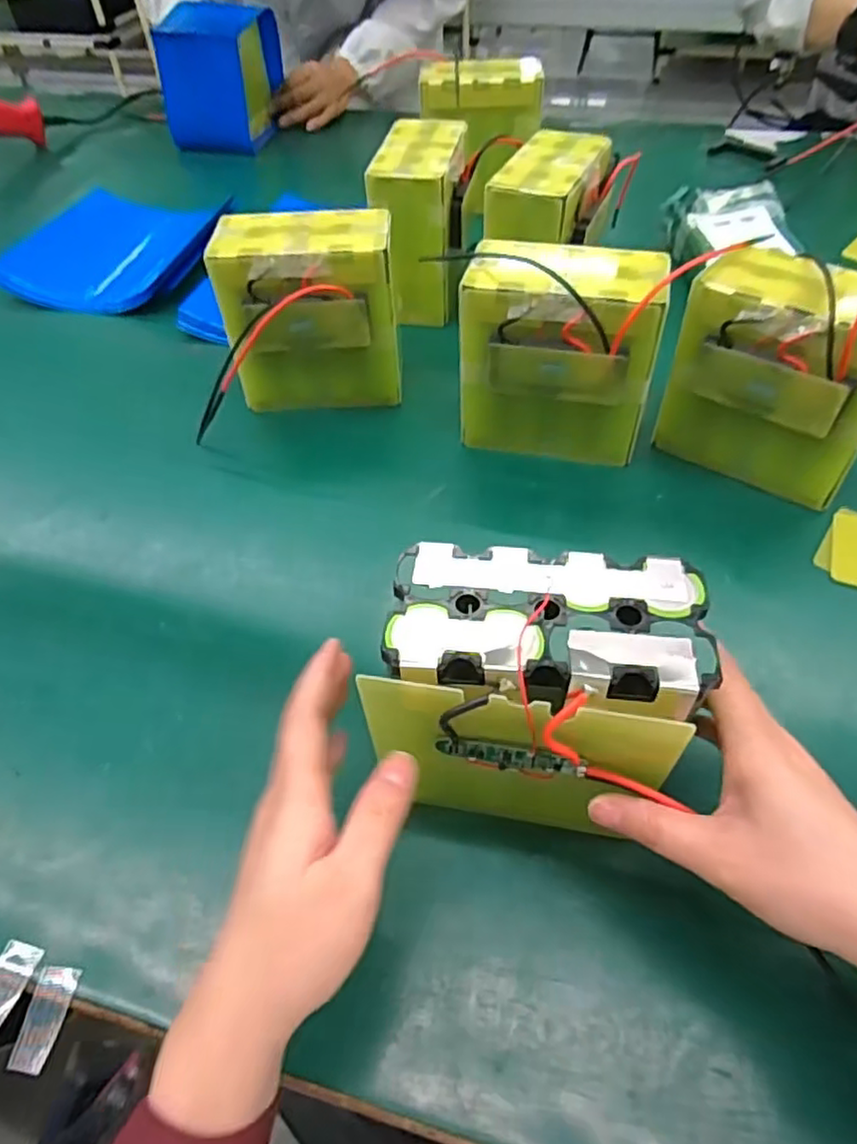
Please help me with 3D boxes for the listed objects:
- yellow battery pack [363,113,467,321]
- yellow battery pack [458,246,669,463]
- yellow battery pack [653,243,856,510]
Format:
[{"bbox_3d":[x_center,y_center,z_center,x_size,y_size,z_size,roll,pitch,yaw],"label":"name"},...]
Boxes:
[{"bbox_3d":[-0.004,-0.354,0.685,0.084,0.133,0.152,5,51,7],"label":"yellow battery pack"},{"bbox_3d":[0.098,-0.164,0.531,0.145,0.151,0.092,9,51,10],"label":"yellow battery pack"},{"bbox_3d":[0.255,-0.136,0.495,0.147,0.158,0.093,26,56,22],"label":"yellow battery pack"}]

